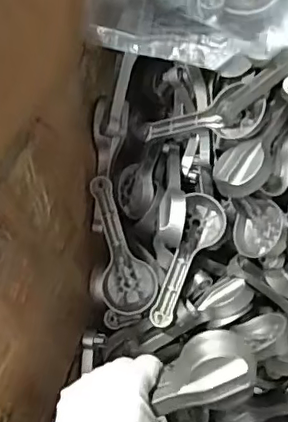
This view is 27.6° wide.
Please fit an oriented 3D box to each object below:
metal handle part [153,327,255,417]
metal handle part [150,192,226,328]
[{"bbox_3d":[0.049,0.122,0.449,0.079,0.034,0.058,-22,50,29],"label":"metal handle part"},{"bbox_3d":[0.043,0.047,0.582,0.044,0.023,0.142,15,64,19],"label":"metal handle part"}]

